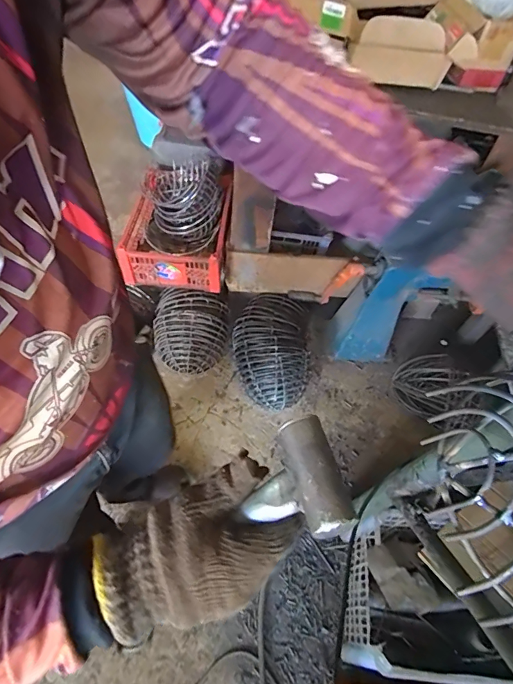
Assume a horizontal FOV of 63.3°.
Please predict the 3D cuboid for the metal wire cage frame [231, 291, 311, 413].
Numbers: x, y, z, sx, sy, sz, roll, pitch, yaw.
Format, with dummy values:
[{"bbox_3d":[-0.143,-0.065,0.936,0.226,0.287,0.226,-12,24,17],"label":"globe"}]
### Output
[{"bbox_3d":[0.047,0.015,1.390,0.254,0.145,0.414,6,56,-2],"label":"metal wire cage frame"}]

